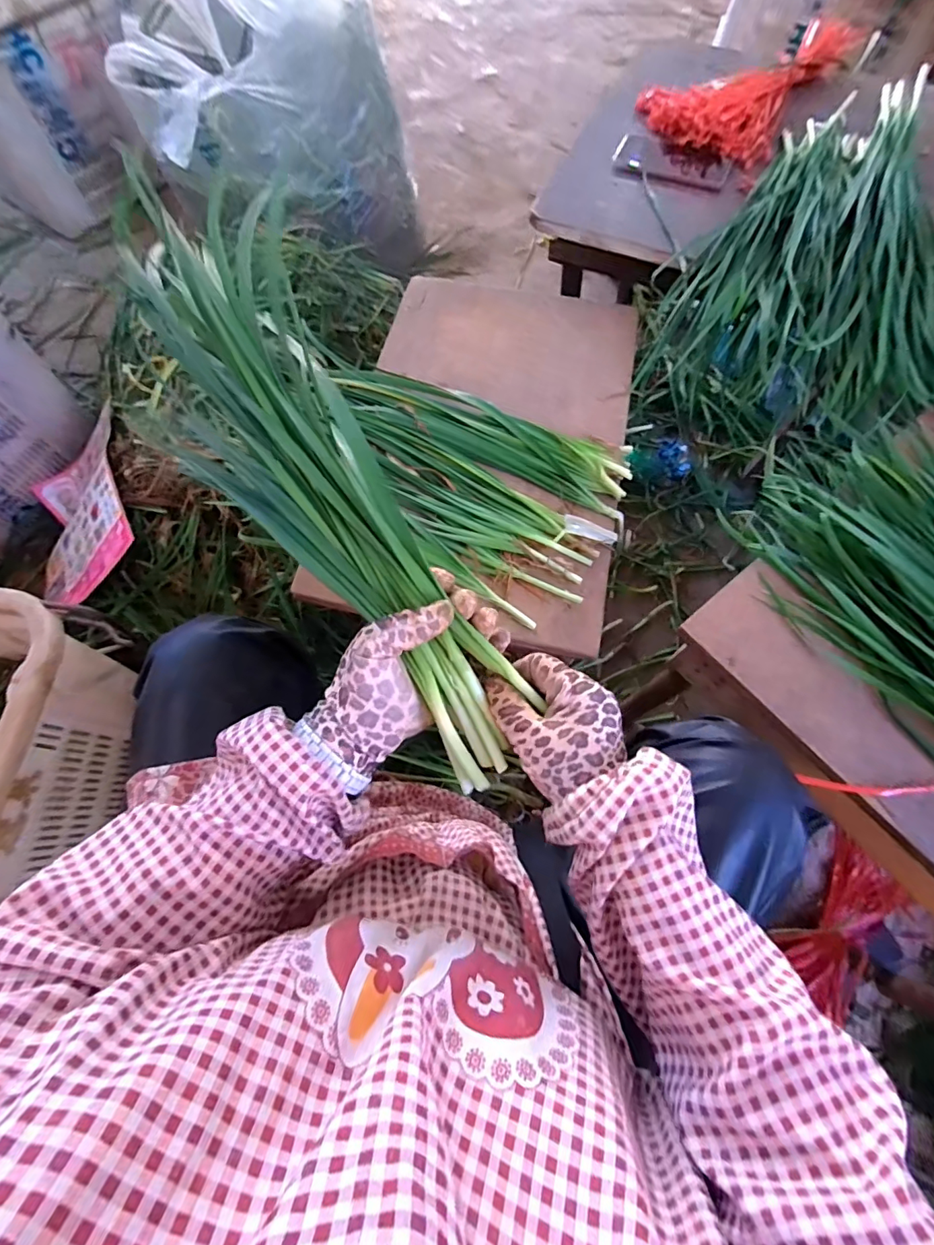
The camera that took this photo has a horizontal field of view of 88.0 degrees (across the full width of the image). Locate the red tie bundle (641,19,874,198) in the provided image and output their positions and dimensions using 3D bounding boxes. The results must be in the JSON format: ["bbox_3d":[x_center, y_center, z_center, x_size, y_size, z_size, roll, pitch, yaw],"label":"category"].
[{"bbox_3d":[0.440,-0.874,0.775,0.237,0.043,0.388,32,73,12],"label":"red tie bundle"}]

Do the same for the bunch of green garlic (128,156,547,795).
[{"bbox_3d":[-0.094,-0.070,0.344,0.107,0.108,0.404,-34,88,-12],"label":"bunch of green garlic"}]

